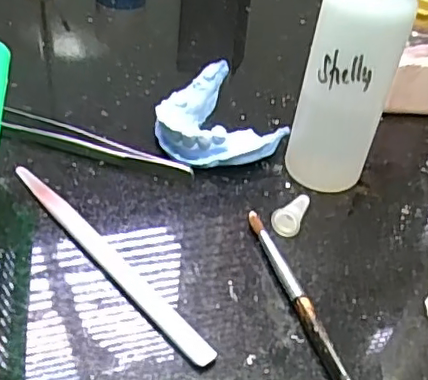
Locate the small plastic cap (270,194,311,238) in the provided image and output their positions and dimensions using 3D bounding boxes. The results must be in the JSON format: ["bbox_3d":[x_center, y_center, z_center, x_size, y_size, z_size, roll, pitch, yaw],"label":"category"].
[{"bbox_3d":[0.037,0.009,0.285,0.013,0.010,0.027,19,44,14],"label":"small plastic cap"}]

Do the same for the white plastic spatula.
[{"bbox_3d":[-0.047,0.028,0.259,0.010,0.004,0.134,-29,53,-32],"label":"white plastic spatula"}]

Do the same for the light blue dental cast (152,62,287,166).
[{"bbox_3d":[-0.003,-0.037,0.323,0.060,0.021,0.068,-16,47,-22],"label":"light blue dental cast"}]

